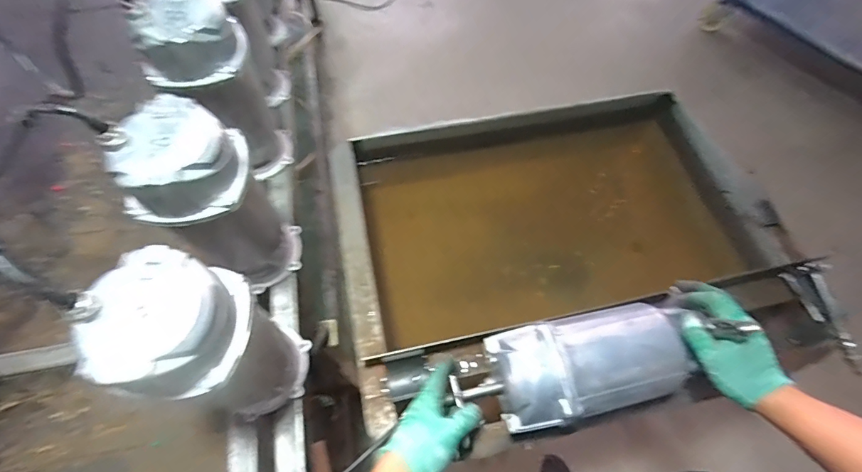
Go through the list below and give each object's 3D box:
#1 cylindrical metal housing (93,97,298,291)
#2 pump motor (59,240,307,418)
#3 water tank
[{"bbox_3d":[-0.279,-0.030,0.576,0.140,0.303,0.122,-35,69,-16],"label":"cylindrical metal housing"},{"bbox_3d":[-0.238,0.133,0.495,0.114,0.303,0.132,20,65,9],"label":"pump motor"},{"bbox_3d":[0.221,0.028,0.878,0.747,0.310,0.512,-10,64,-5],"label":"water tank"}]

